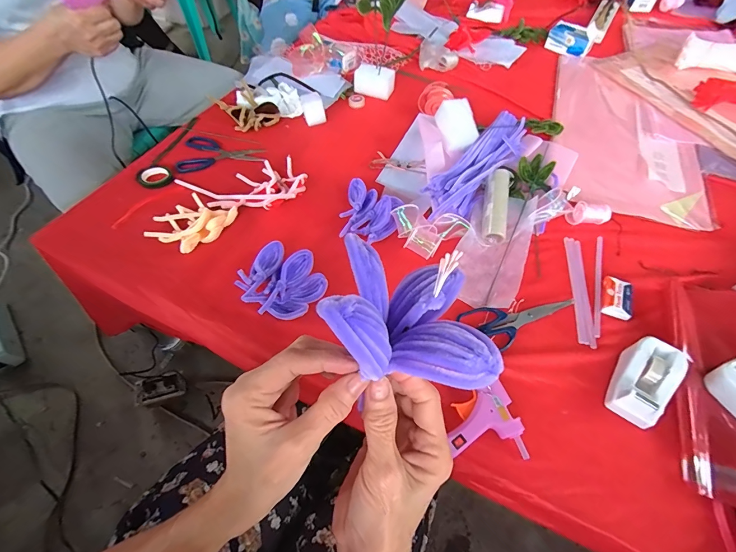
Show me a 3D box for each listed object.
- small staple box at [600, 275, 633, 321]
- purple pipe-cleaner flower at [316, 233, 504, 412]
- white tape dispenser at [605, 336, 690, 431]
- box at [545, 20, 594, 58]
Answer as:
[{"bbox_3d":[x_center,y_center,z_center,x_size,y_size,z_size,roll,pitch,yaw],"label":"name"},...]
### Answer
[{"bbox_3d":[0.365,0.032,0.510,0.038,0.014,0.064,15,58,12],"label":"small staple box"},{"bbox_3d":[0.020,0.015,0.182,0.080,0.051,0.084,-7,56,-4],"label":"purple pipe-cleaner flower"},{"bbox_3d":[0.342,0.127,0.429,0.055,0.048,0.101,34,64,22],"label":"white tape dispenser"},{"bbox_3d":[0.532,-0.624,0.913,0.105,0.048,0.060,34,64,22],"label":"box"}]

